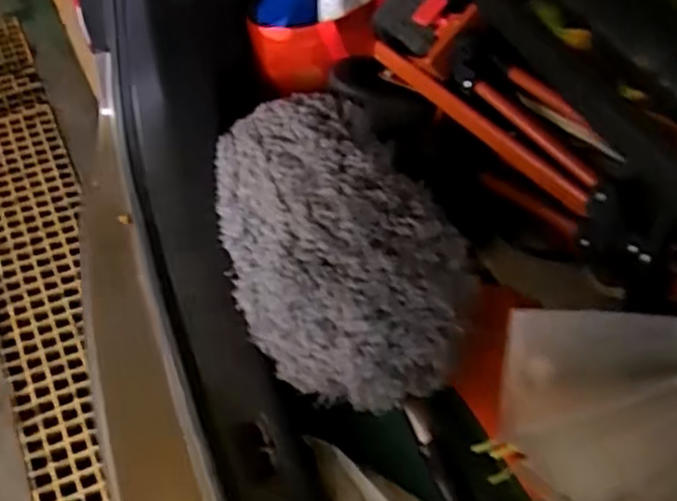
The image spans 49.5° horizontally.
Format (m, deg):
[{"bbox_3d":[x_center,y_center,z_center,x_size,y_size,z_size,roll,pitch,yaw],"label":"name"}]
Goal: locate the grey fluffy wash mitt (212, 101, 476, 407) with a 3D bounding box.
[{"bbox_3d":[-0.018,-0.049,0.862,0.247,0.107,0.509,-17,54,-15],"label":"grey fluffy wash mitt"}]

